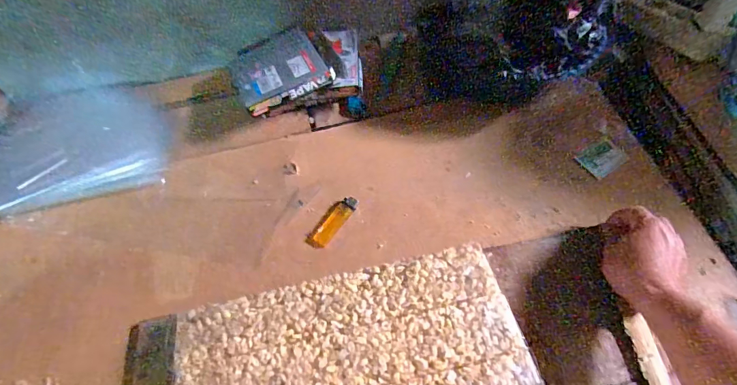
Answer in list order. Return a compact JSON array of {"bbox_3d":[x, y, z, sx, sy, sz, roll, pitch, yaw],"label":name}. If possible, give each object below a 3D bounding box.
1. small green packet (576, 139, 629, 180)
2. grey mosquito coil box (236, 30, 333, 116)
[{"bbox_3d":[0.340,-0.050,0.578,0.059,0.010,0.046,-29,61,-13],"label":"small green packet"},{"bbox_3d":[-0.147,-0.203,0.633,0.137,0.025,0.148,-24,60,-11],"label":"grey mosquito coil box"}]

